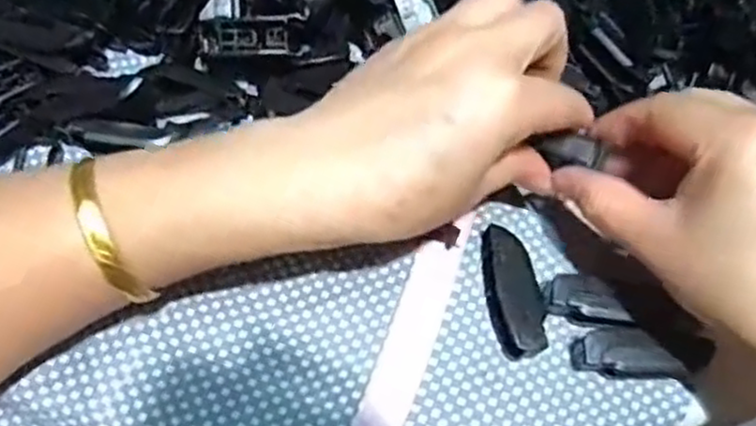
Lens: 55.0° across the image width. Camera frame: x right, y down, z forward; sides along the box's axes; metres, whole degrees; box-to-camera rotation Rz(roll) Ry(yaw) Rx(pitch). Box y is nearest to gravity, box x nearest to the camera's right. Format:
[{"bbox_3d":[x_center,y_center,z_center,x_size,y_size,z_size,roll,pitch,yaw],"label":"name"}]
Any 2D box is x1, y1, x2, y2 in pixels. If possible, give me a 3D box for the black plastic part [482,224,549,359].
[{"bbox_3d":[0.055,0.033,0.299,0.019,0.019,0.052,-11,67,-8],"label":"black plastic part"}]

